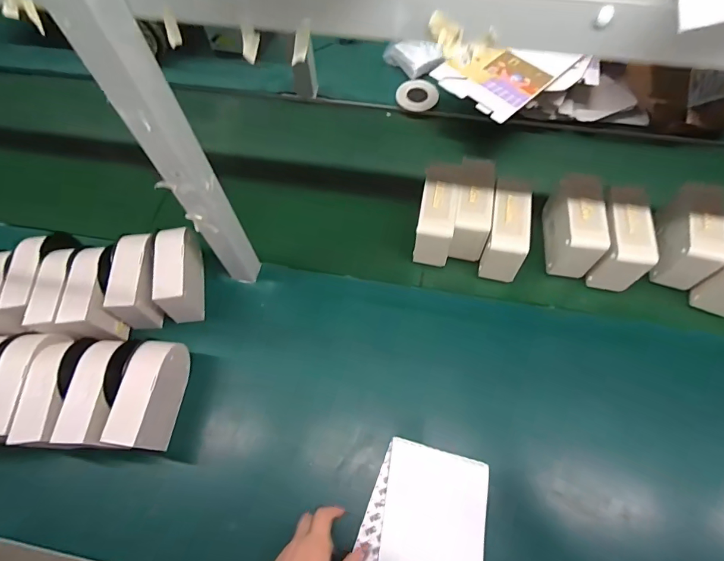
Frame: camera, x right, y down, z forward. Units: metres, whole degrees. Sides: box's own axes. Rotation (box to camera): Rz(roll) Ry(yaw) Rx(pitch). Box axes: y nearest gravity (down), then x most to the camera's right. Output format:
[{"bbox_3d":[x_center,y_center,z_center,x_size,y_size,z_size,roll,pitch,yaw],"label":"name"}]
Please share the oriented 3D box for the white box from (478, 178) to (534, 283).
[{"bbox_3d":[0.228,-0.074,0.635,0.061,0.101,0.117,13,64,8],"label":"white box"}]

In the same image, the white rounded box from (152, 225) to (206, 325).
[{"bbox_3d":[-0.276,-0.010,0.614,0.052,0.099,0.125,-9,63,-3],"label":"white rounded box"}]

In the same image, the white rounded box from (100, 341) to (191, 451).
[{"bbox_3d":[-0.282,0.158,0.546,0.043,0.106,0.132,7,63,5],"label":"white rounded box"}]

